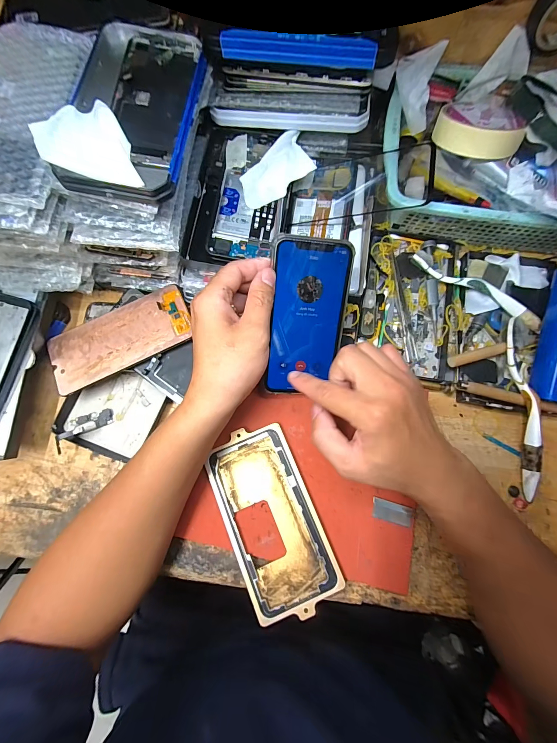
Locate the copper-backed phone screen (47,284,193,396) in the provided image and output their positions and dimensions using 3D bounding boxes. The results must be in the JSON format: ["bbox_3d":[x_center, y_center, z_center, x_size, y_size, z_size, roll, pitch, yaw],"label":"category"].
[{"bbox_3d":[-0.163,-0.035,0.319,0.148,0.004,0.069,-27,74,-5],"label":"copper-backed phone screen"}]

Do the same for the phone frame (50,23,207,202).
[{"bbox_3d":[-0.119,-0.221,0.254,0.093,0.017,0.170,8,78,2],"label":"phone frame"}]

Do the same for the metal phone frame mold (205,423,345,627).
[{"bbox_3d":[-0.007,0.138,0.292,0.084,0.012,0.162,-22,79,-4],"label":"metal phone frame mold"}]

